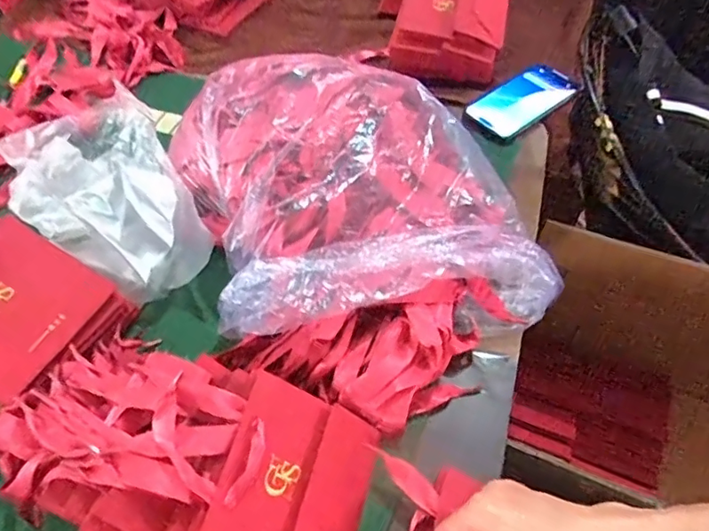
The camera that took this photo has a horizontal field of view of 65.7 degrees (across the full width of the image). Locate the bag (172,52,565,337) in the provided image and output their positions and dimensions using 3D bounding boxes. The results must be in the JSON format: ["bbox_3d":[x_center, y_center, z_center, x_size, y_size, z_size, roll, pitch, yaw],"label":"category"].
[{"bbox_3d":[-0.006,-0.072,0.554,0.303,0.132,0.334,-19,56,-8],"label":"bag"}]

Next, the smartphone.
[{"bbox_3d":[0.215,-0.209,0.715,0.164,0.017,0.076,-35,60,-18],"label":"smartphone"}]

